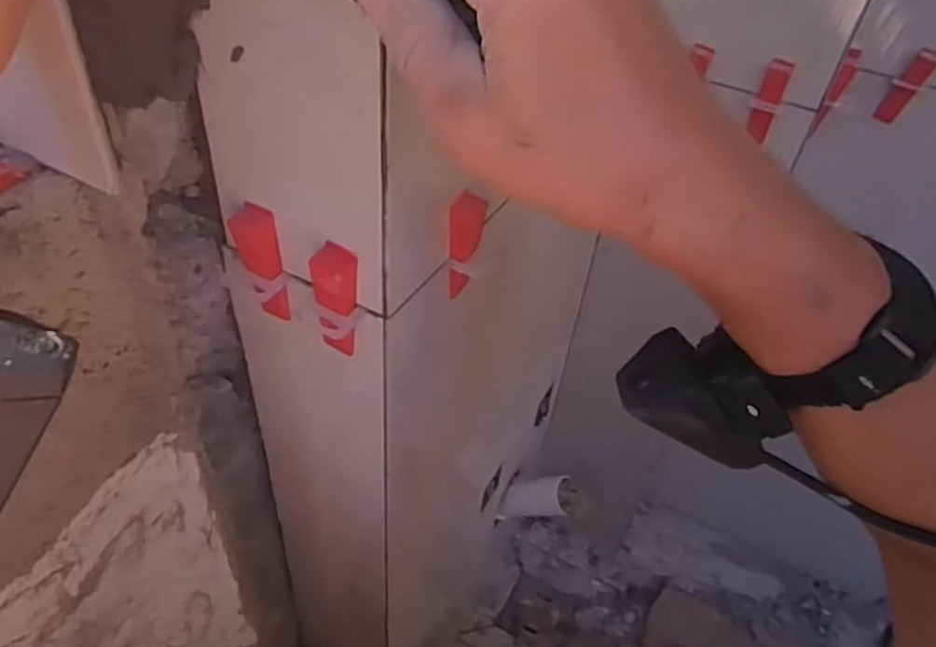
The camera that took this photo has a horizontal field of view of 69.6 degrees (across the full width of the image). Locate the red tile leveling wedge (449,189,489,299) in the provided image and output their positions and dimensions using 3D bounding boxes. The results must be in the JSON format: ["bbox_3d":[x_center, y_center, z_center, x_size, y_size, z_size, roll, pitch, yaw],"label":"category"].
[{"bbox_3d":[-0.001,-0.049,0.405,0.010,0.067,0.021,34,50,27],"label":"red tile leveling wedge"}]

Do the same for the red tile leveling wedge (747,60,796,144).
[{"bbox_3d":[0.276,-0.206,0.620,0.025,0.074,0.008,20,45,14],"label":"red tile leveling wedge"}]

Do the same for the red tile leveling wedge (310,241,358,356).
[{"bbox_3d":[-0.071,-0.012,0.360,0.021,0.059,0.017,15,44,9],"label":"red tile leveling wedge"}]

